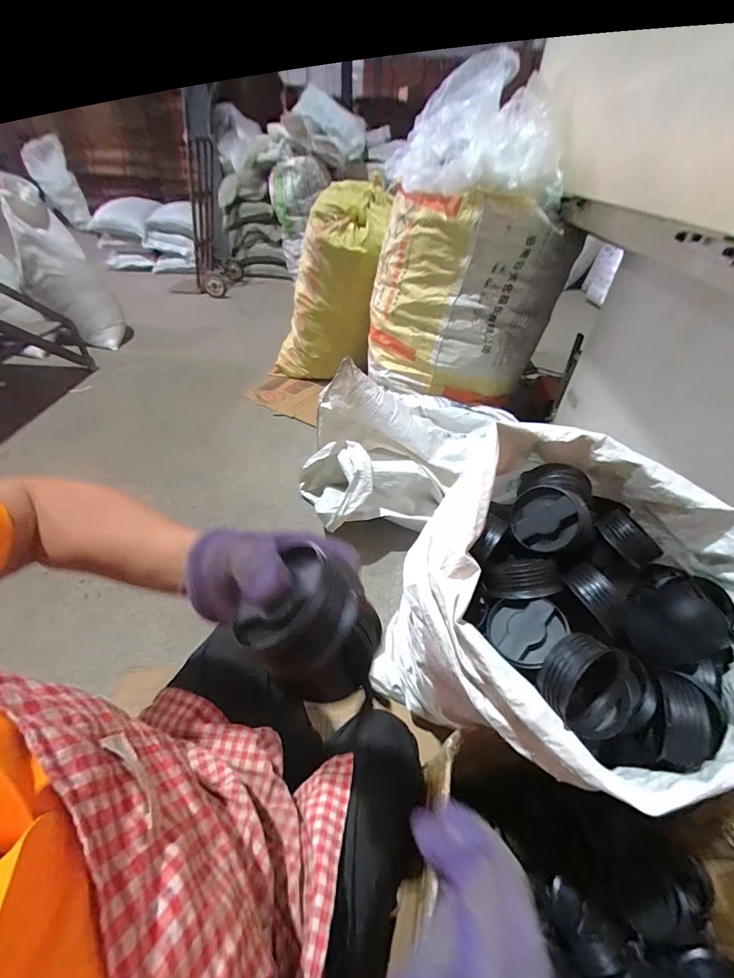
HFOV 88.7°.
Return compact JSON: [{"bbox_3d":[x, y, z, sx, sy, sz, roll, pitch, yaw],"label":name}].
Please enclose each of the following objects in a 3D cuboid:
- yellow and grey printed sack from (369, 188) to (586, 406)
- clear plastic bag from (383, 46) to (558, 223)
[{"bbox_3d":[0.295,-0.600,1.237,0.543,0.554,0.335,35,51,31],"label":"yellow and grey printed sack"},{"bbox_3d":[0.284,-0.915,0.958,0.454,0.263,0.304,3,42,1],"label":"clear plastic bag"}]

